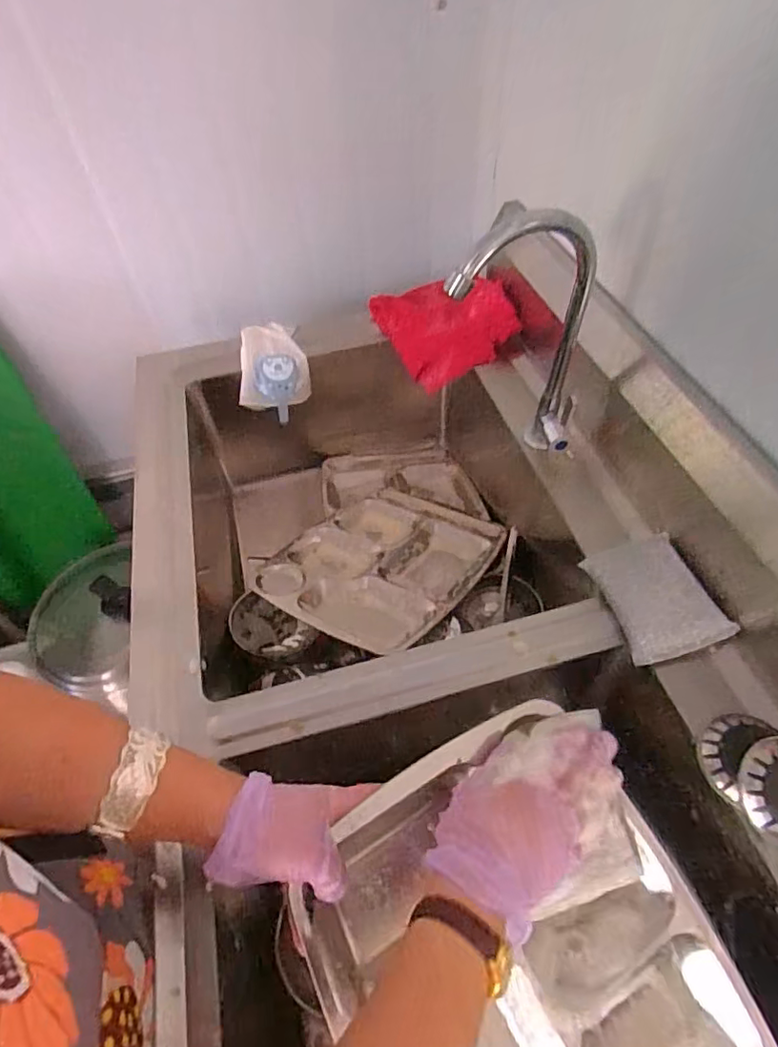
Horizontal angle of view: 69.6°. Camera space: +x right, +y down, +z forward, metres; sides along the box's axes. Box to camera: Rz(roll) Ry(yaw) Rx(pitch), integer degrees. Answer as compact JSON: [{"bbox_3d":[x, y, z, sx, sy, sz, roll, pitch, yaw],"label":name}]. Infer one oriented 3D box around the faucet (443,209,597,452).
[{"bbox_3d":[0.142,-0.162,0.566,0.164,0.276,0.065,-25,54,-15],"label":"faucet"}]

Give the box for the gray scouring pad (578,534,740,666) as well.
[{"bbox_3d":[0.255,0.068,0.541,0.089,0.023,0.122,-13,52,-6],"label":"gray scouring pad"}]

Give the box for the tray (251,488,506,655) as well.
[{"bbox_3d":[-0.005,0.052,0.780,0.243,0.030,0.318,21,38,22],"label":"tray"}]

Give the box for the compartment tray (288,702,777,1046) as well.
[{"bbox_3d":[0.107,0.316,0.373,0.250,0.032,0.330,-25,75,-17],"label":"compartment tray"}]

